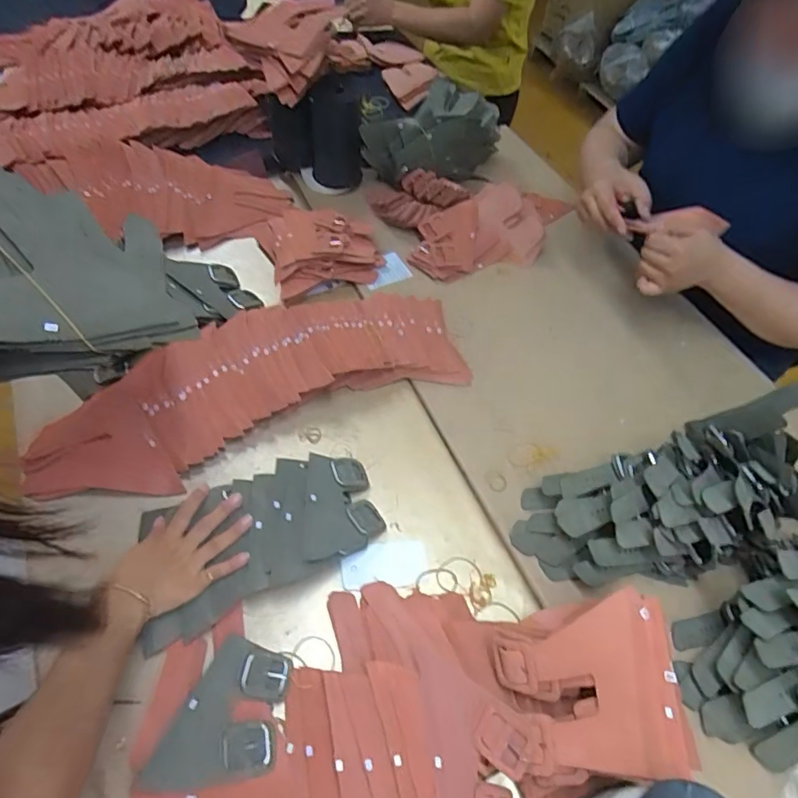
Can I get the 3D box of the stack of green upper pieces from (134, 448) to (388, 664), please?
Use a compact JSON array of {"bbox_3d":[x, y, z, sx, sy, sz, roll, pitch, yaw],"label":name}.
[{"bbox_3d":[-0.164,0.155,0.613,0.283,0.054,0.150,-19,57,-18],"label":"stack of green upper pieces"}]

